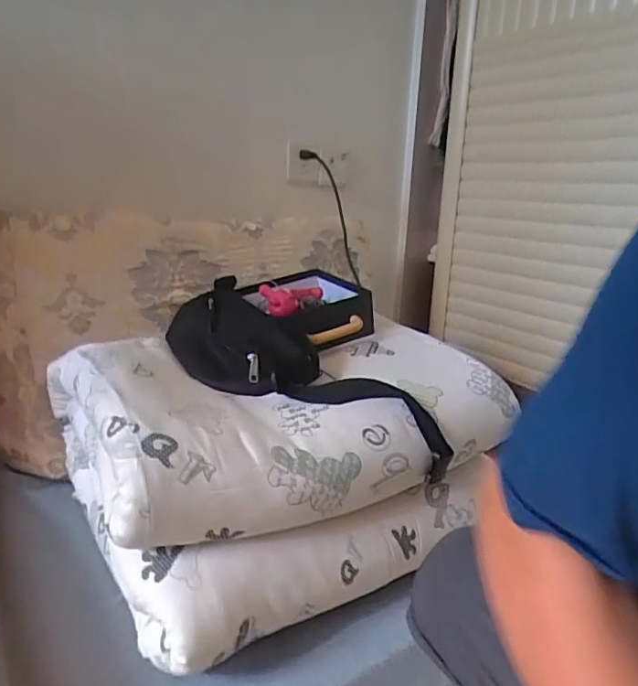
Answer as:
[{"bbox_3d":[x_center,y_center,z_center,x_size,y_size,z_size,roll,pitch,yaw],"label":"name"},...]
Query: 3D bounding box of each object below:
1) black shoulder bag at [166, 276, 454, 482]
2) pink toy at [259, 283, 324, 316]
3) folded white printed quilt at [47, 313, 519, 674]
[{"bbox_3d":[-0.035,0.034,0.754,0.478,0.083,0.177,26,26,25],"label":"black shoulder bag"},{"bbox_3d":[-0.048,-0.071,0.841,0.102,0.033,0.109,3,17,0],"label":"pink toy"},{"bbox_3d":[-0.062,0.133,0.782,0.529,0.244,0.435,-9,21,-35],"label":"folded white printed quilt"}]

